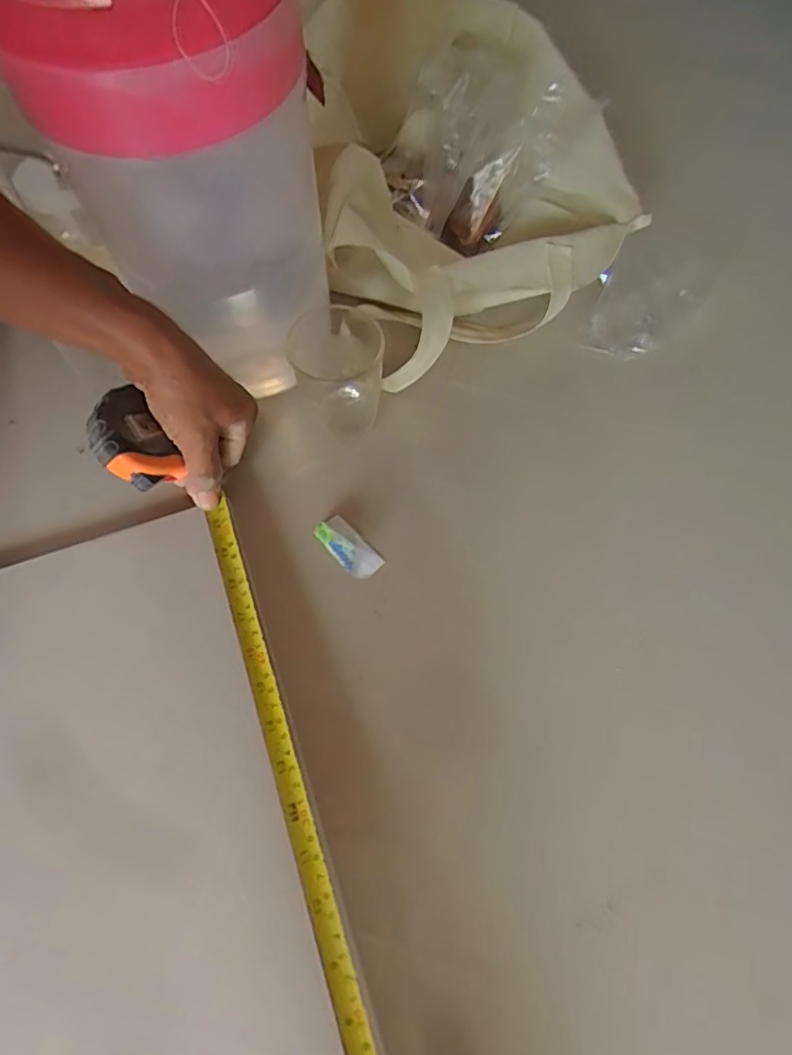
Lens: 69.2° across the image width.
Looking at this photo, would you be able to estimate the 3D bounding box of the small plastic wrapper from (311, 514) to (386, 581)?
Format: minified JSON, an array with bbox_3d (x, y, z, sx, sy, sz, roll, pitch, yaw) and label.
[{"bbox_3d":[-0.035,0.014,0.419,0.051,0.018,0.023,41,72,17],"label":"small plastic wrapper"}]

